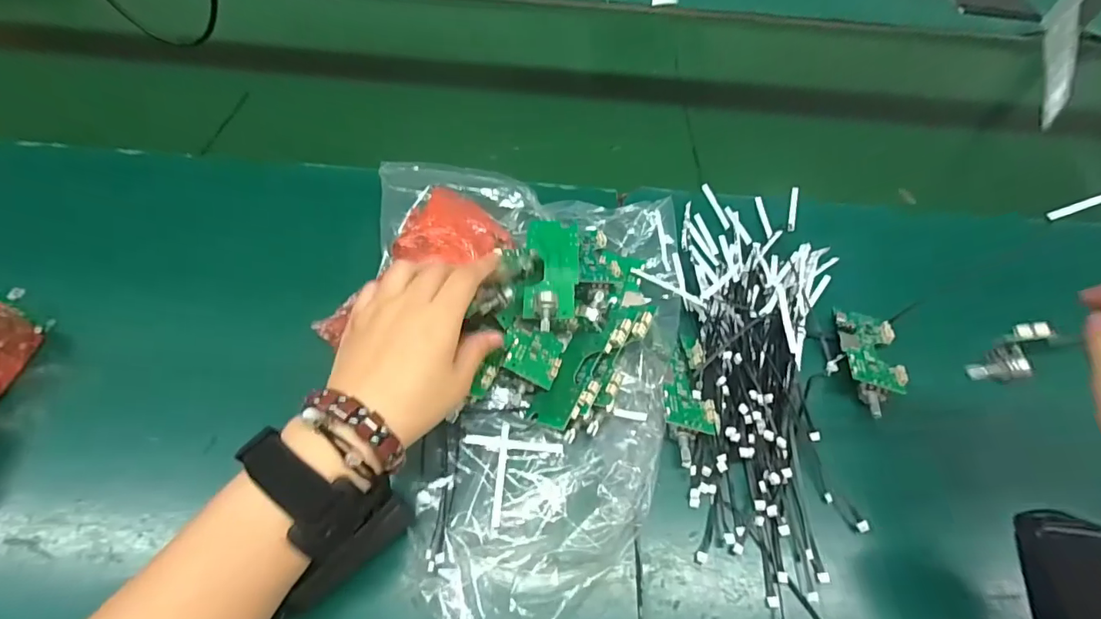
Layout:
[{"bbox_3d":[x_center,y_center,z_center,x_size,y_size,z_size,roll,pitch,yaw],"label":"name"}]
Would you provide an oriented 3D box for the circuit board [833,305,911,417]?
[{"bbox_3d":[0.241,0.036,0.380,0.040,0.020,0.096,15,46,6],"label":"circuit board"}]

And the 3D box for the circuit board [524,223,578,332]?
[{"bbox_3d":[0.001,-0.028,0.366,0.039,0.014,0.096,4,58,-1],"label":"circuit board"}]

